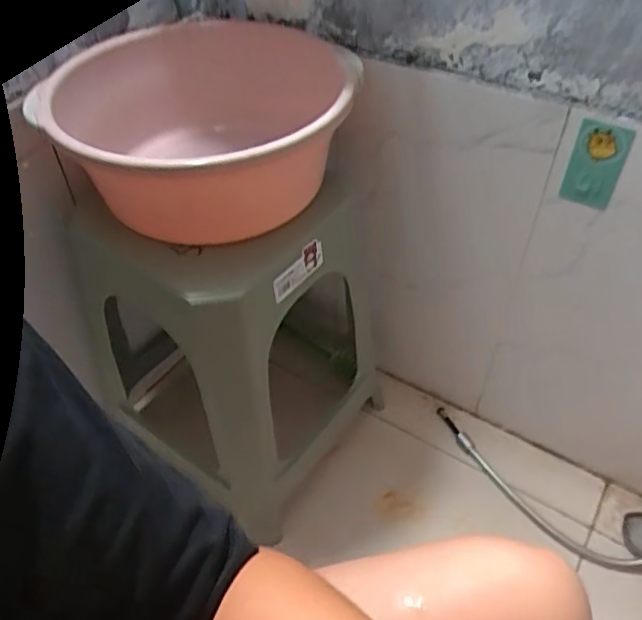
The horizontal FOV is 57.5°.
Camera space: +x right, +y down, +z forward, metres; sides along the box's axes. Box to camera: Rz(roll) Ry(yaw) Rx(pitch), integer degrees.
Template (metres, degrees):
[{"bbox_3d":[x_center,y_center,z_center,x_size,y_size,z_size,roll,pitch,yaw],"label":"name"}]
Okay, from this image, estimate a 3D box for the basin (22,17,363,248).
[{"bbox_3d":[-0.130,-0.215,0.717,0.340,0.136,0.332,-1,46,1],"label":"basin"}]

